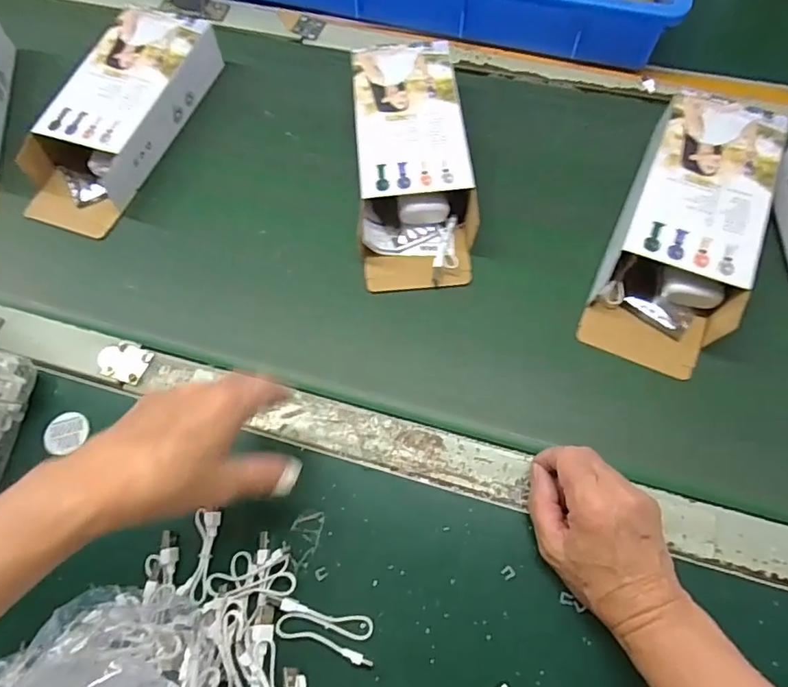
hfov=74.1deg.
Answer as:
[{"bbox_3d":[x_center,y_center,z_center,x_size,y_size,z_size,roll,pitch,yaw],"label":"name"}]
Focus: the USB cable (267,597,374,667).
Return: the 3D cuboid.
[{"bbox_3d":[-0.048,0.191,0.351,0.073,0.015,0.026,13,65,10],"label":"USB cable"}]

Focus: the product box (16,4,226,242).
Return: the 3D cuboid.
[{"bbox_3d":[-0.281,-0.235,0.534,0.107,0.060,0.259,21,66,14],"label":"product box"}]

